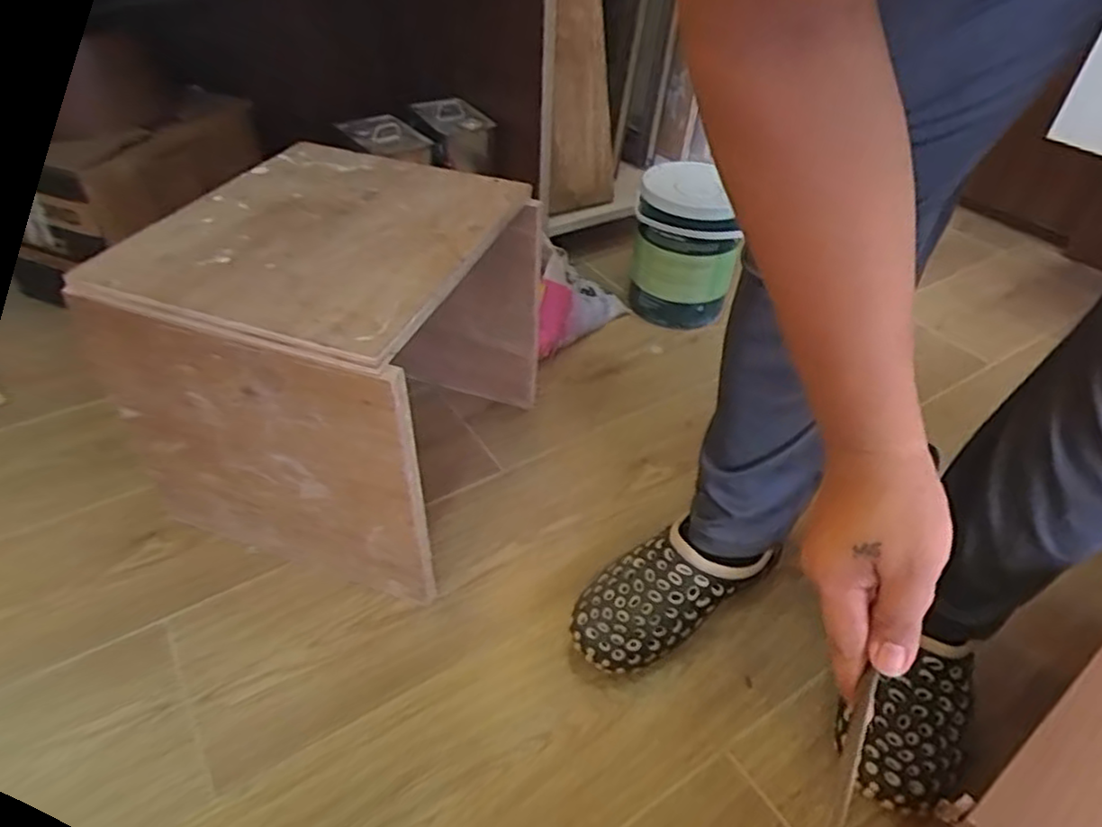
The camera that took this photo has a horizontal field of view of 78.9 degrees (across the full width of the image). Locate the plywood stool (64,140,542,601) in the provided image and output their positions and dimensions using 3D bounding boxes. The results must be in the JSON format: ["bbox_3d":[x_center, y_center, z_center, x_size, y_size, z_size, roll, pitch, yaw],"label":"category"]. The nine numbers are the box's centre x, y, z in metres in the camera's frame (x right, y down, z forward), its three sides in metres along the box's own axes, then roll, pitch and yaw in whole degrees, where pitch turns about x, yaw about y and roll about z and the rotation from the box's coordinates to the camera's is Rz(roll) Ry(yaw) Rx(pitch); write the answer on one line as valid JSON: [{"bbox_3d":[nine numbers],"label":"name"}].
[{"bbox_3d":[-0.228,-0.075,0.750,0.330,0.309,0.359,14,43,12],"label":"plywood stool"}]

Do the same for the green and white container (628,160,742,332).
[{"bbox_3d":[0.217,-0.259,1.080,0.172,0.221,0.156,11,42,8],"label":"green and white container"}]

